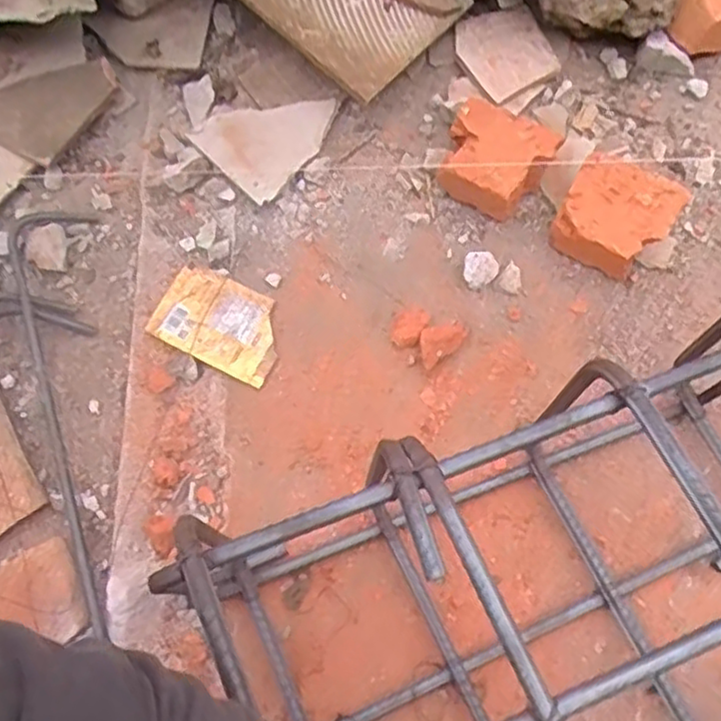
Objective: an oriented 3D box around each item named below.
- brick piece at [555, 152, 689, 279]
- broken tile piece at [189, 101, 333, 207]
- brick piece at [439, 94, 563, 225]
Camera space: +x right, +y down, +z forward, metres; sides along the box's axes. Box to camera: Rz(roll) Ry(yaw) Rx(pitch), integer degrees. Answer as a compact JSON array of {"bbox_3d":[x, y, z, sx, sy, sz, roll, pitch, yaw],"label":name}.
[{"bbox_3d":[0.205,-0.113,0.580,0.082,0.051,0.081,30,72,10],"label":"brick piece"},{"bbox_3d":[-0.083,-0.200,0.622,0.095,0.018,0.112,36,73,12],"label":"broken tile piece"},{"bbox_3d":[0.113,-0.168,0.600,0.087,0.051,0.079,26,71,9],"label":"brick piece"}]

